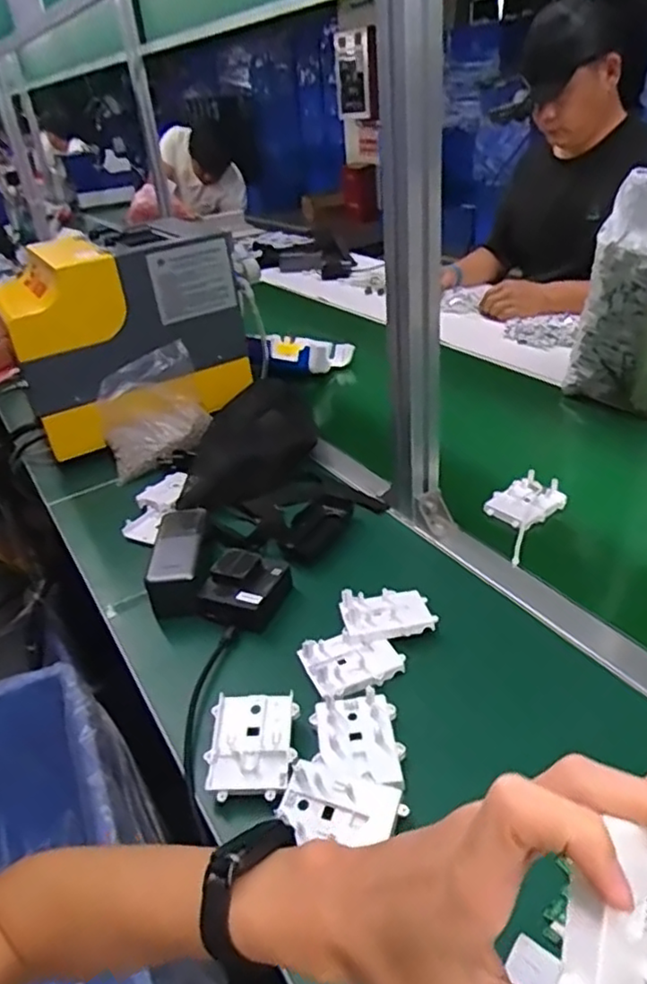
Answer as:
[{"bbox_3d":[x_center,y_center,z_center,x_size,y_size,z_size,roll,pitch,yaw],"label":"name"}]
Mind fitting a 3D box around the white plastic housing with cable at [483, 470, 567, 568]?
[{"bbox_3d":[0.234,0.023,0.782,0.073,0.024,0.145,21,43,36],"label":"white plastic housing with cable"}]

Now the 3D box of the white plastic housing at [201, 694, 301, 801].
[{"bbox_3d":[-0.056,0.203,0.518,0.068,0.021,0.082,-4,33,4],"label":"white plastic housing"}]

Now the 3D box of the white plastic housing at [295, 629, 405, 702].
[{"bbox_3d":[0.026,0.155,0.593,0.082,0.018,0.063,-20,35,-18],"label":"white plastic housing"}]

